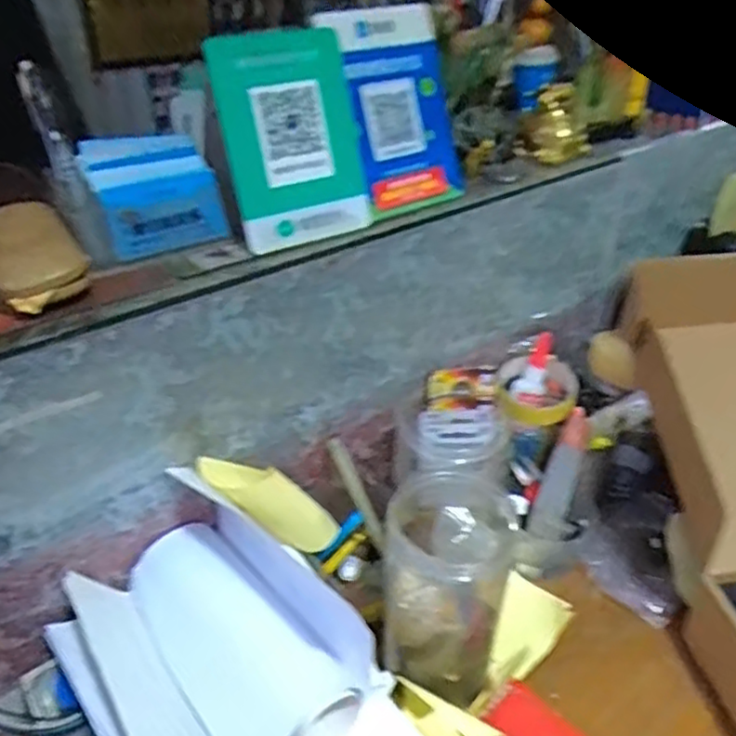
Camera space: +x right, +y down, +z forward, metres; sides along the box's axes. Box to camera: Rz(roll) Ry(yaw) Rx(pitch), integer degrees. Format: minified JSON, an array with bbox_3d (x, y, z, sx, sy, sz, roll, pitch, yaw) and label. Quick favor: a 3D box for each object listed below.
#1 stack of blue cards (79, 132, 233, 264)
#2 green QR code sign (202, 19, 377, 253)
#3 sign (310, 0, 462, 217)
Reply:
[{"bbox_3d":[-0.184,-0.150,0.583,0.107,0.068,0.110,-14,36,-19],"label":"stack of blue cards"},{"bbox_3d":[-0.061,-0.184,0.565,0.127,0.164,0.013,-23,22,-31],"label":"green QR code sign"},{"bbox_3d":[0.029,-0.230,0.619,0.108,0.170,0.009,-25,21,-27],"label":"sign"}]

